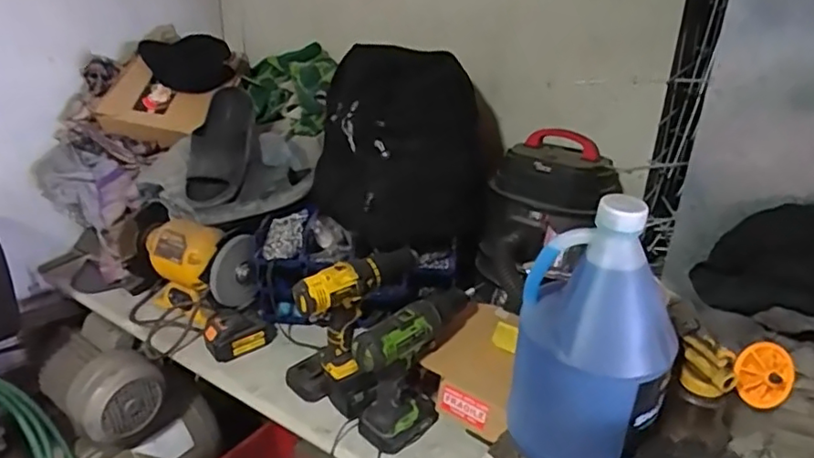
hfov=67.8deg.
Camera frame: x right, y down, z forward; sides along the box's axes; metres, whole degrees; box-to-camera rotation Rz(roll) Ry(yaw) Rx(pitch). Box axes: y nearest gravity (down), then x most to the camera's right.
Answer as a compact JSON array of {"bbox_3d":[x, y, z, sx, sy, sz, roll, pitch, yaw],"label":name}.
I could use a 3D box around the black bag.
[{"bbox_3d":[-0.013,-0.172,1.241,0.345,0.319,0.288,0,27,-1],"label":"black bag"}]

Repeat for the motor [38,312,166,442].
[{"bbox_3d":[-0.683,0.347,1.364,0.233,0.187,0.184,21,33,34],"label":"motor"}]

